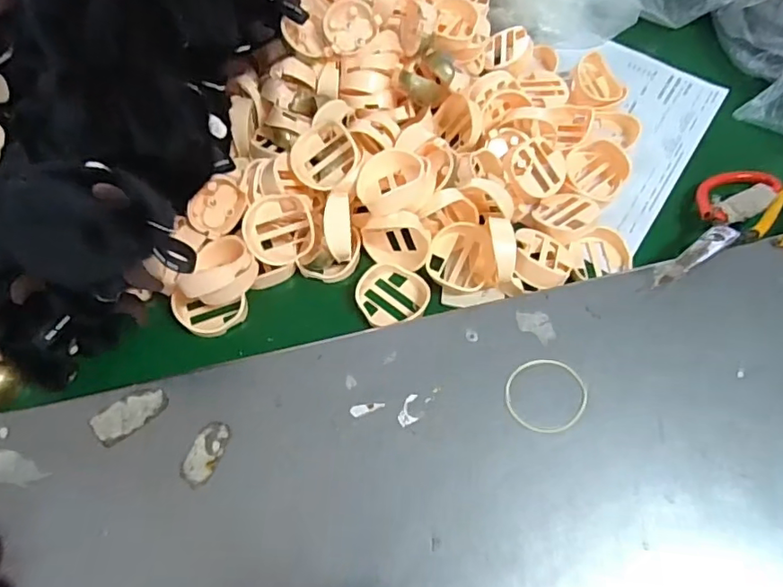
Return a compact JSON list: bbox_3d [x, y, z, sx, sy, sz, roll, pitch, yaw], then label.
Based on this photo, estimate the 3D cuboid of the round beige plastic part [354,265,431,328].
[{"bbox_3d":[0.001,0.003,0.449,0.057,0.016,0.055,1,61,-2],"label":"round beige plastic part"}]

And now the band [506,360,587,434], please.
[{"bbox_3d":[0.110,0.072,0.391,0.057,0.004,0.053,1,61,-2],"label":"band"}]

